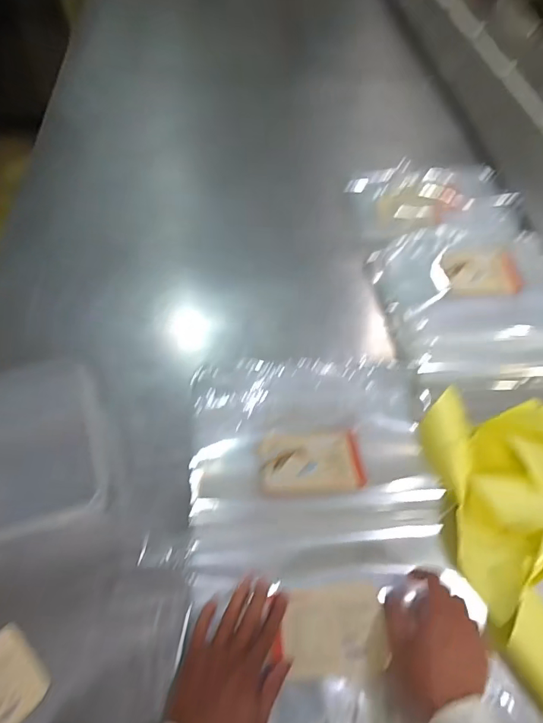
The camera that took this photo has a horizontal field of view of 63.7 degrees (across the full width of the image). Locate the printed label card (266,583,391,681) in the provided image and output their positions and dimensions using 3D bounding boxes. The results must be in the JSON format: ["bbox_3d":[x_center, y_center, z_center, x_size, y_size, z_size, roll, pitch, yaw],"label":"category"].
[{"bbox_3d":[0.066,0.301,0.492,0.115,0.007,0.086,-2,50,-3],"label":"printed label card"}]

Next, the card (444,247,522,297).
[{"bbox_3d":[0.364,-0.160,0.763,0.127,0.015,0.099,-2,62,-3],"label":"card"}]

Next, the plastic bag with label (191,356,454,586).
[{"bbox_3d":[0.051,0.121,0.599,0.324,0.037,0.306,-1,57,-4],"label":"plastic bag with label"}]

